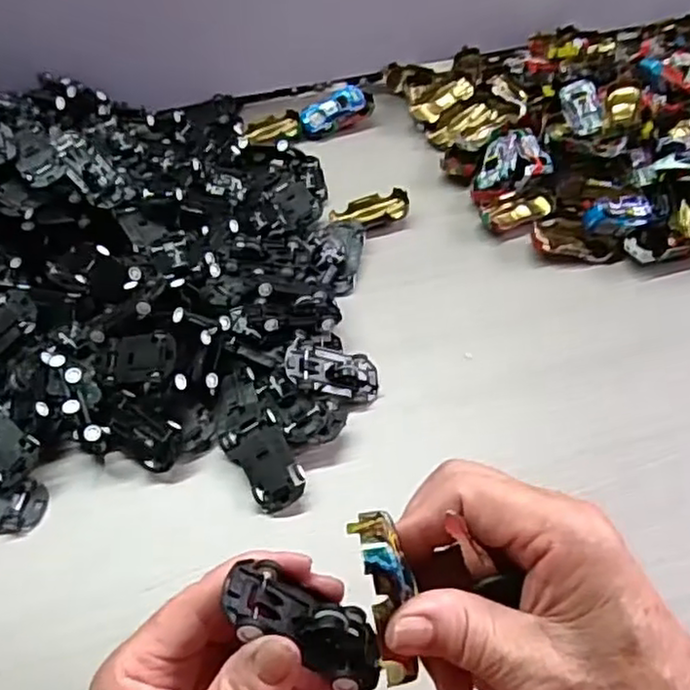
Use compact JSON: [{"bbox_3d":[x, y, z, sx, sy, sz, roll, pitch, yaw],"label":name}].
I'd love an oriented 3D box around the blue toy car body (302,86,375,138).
[{"bbox_3d":[-0.008,-0.210,0.619,0.068,0.026,0.026,-30,60,-19],"label":"blue toy car body"}]

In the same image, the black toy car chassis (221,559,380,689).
[{"bbox_3d":[-0.013,0.100,0.242,0.060,0.014,0.025,32,58,-4],"label":"black toy car chassis"}]

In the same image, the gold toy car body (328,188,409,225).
[{"bbox_3d":[0.019,-0.108,0.545,0.064,0.015,0.029,-13,56,-9],"label":"gold toy car body"}]

